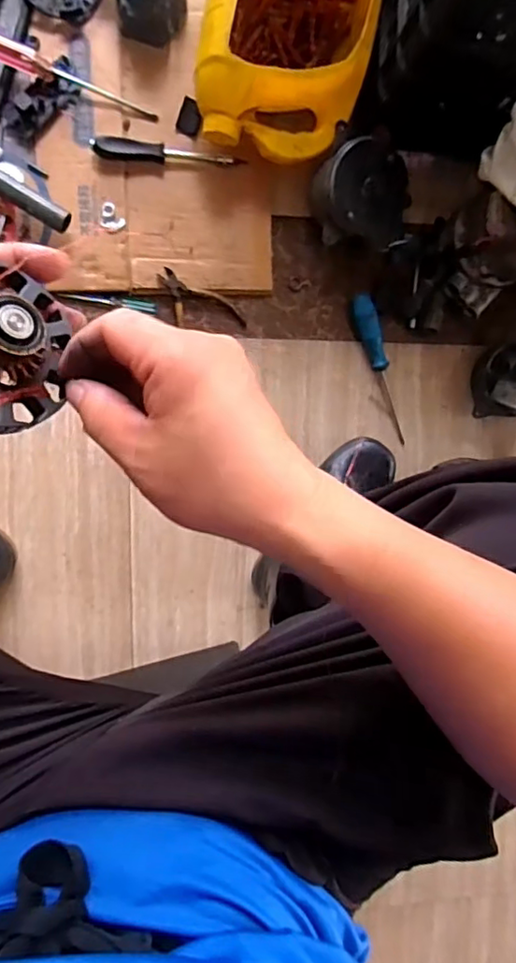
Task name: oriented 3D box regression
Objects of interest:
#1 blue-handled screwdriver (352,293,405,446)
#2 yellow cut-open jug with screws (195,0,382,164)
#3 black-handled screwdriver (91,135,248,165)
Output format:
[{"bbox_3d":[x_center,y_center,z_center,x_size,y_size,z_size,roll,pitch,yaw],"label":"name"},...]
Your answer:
[{"bbox_3d":[0.159,-0.144,0.737,0.025,0.027,0.193,-21,95,-5],"label":"blue-handled screwdriver"},{"bbox_3d":[0.031,-0.474,0.629,0.175,0.110,0.231,13,94,-10],"label":"yellow cut-open jug with screws"},{"bbox_3d":[-0.102,-0.376,0.660,0.166,0.024,0.022,3,93,-6],"label":"black-handled screwdriver"}]

